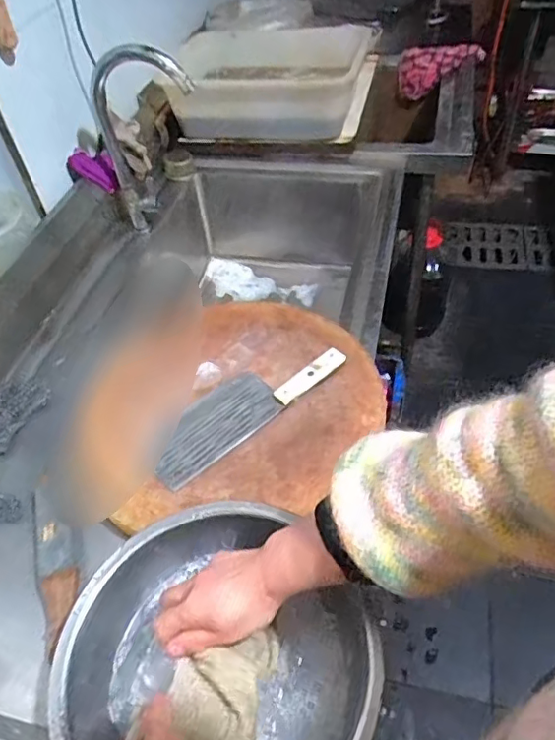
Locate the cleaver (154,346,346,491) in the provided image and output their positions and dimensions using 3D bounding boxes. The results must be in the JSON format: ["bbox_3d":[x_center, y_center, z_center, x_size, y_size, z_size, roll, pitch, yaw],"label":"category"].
[{"bbox_3d":[-0.048,0.039,0.749,0.287,0.020,0.101,-34,53,-23],"label":"cleaver"}]

